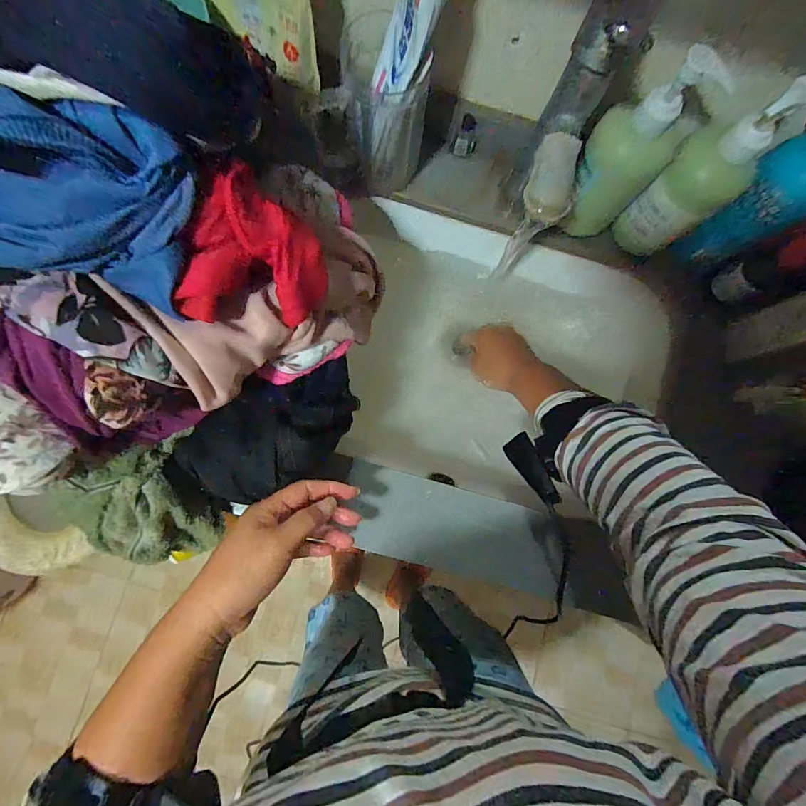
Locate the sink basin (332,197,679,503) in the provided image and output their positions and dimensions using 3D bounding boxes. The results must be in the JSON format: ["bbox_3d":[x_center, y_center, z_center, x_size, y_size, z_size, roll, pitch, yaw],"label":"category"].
[{"bbox_3d":[0.115,-0.055,0.510,0.367,0.108,0.321,9,82,-3],"label":"sink basin"}]

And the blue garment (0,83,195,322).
[{"bbox_3d":[-0.206,-0.119,0.210,0.168,0.062,0.085,13,82,-2],"label":"blue garment"}]

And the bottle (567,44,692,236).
[{"bbox_3d":[0.199,-0.220,0.370,0.069,0.173,0.052,38,82,1],"label":"bottle"}]

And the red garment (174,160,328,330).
[{"bbox_3d":[-0.092,-0.086,0.264,0.074,0.050,0.094,26,82,0],"label":"red garment"}]

